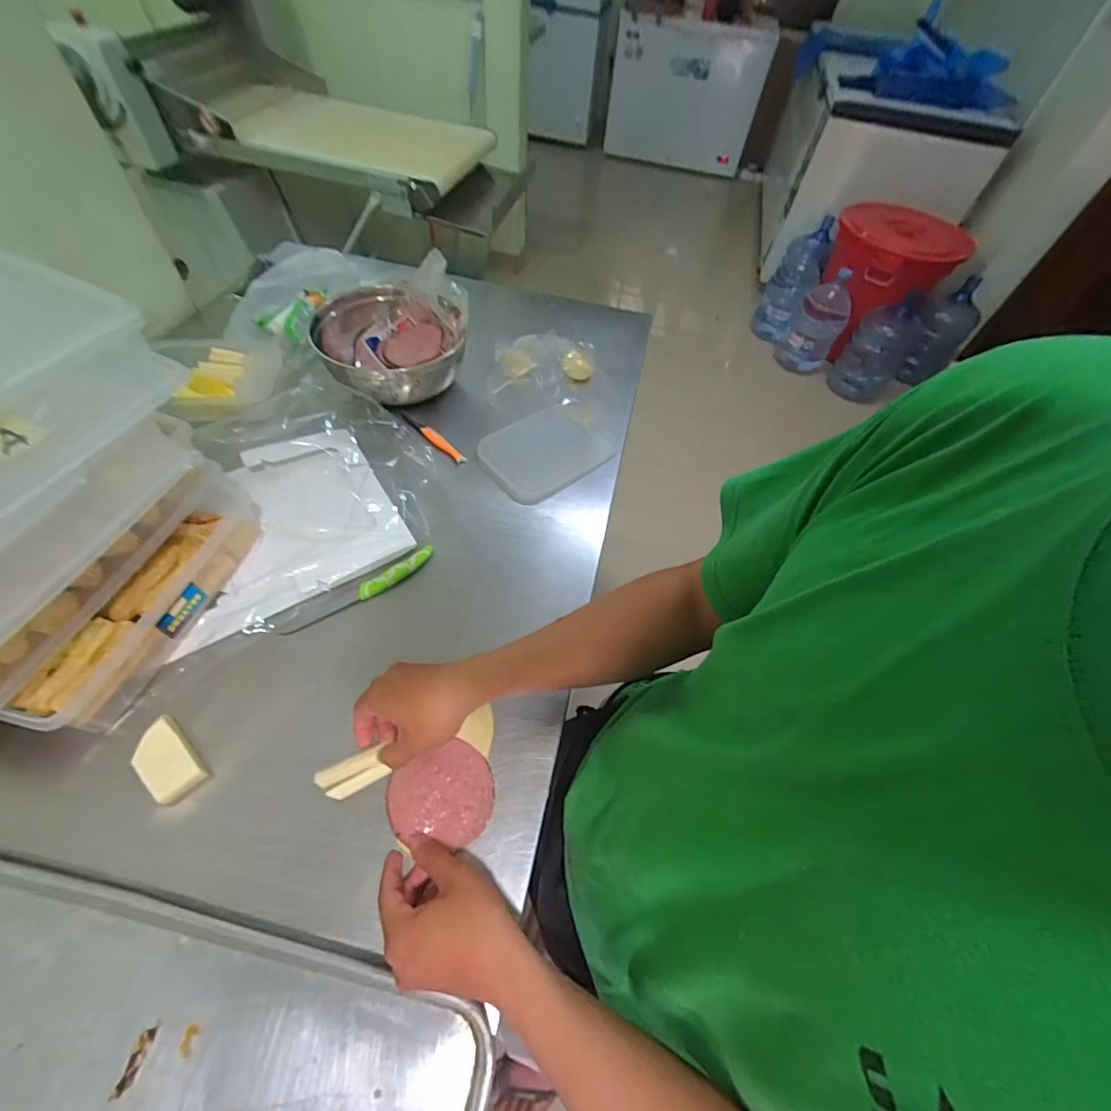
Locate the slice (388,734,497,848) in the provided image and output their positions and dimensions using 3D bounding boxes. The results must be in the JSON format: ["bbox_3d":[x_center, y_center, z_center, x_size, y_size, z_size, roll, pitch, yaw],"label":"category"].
[{"bbox_3d":[-0.107,0.221,0.458,0.096,0.007,0.082,13,58,-4],"label":"slice"}]

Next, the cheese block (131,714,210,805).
[{"bbox_3d":[-0.369,0.195,0.454,0.074,0.021,0.042,39,61,20],"label":"cheese block"}]

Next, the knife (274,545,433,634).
[{"bbox_3d":[-0.236,0.039,0.571,0.190,0.012,0.031,-24,61,-20],"label":"knife"}]

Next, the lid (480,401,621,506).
[{"bbox_3d":[-0.009,-0.164,0.726,0.205,0.015,0.131,-34,65,-24],"label":"lid"}]

